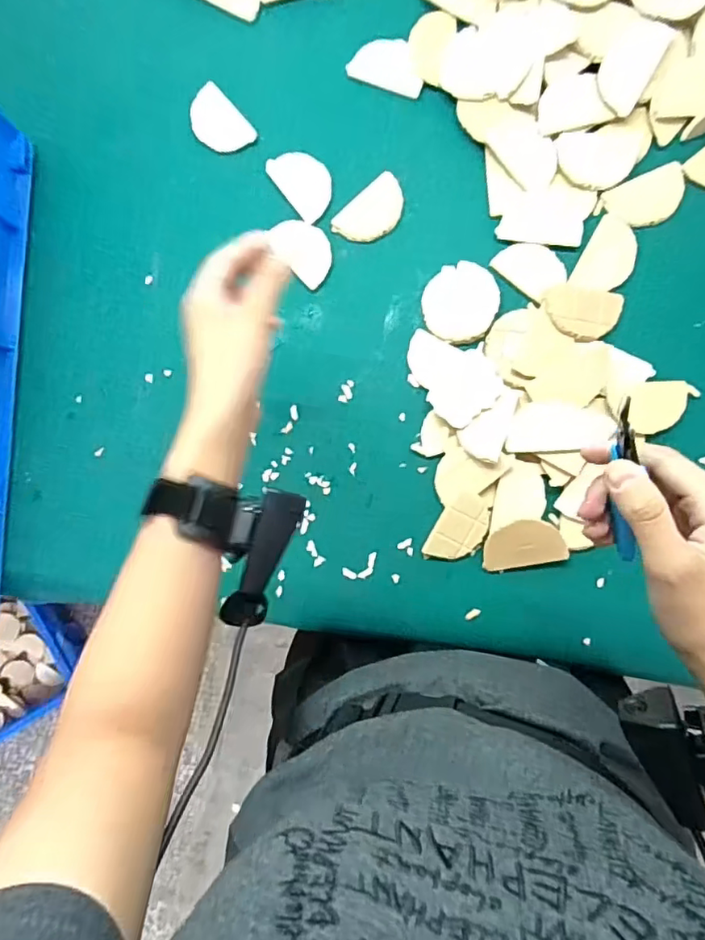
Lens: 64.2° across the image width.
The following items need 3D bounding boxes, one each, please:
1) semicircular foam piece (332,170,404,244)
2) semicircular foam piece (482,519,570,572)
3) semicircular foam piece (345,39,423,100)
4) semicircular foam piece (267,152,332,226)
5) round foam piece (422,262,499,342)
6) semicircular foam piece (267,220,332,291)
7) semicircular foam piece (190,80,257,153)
[{"bbox_3d":[0.018,-0.237,0.520,0.070,0.008,0.042,-38,84,5],"label":"semicircular foam piece"},{"bbox_3d":[0.149,0.065,0.492,0.070,0.007,0.041,-11,87,7],"label":"semicircular foam piece"},{"bbox_3d":[0.035,-0.375,0.521,0.071,0.010,0.041,26,91,8],"label":"semicircular foam piece"},{"bbox_3d":[-0.045,-0.271,0.528,0.044,0.004,0.070,-37,84,5],"label":"semicircular foam piece"},{"bbox_3d":[0.097,-0.151,0.507,0.066,0.007,0.070,0,88,7],"label":"round foam piece"},{"bbox_3d":[-0.045,-0.207,0.525,0.066,0.009,0.044,43,94,7],"label":"semicircular foam piece"},{"bbox_3d":[-0.130,-0.335,0.540,0.045,0.004,0.068,-41,84,4],"label":"semicircular foam piece"}]

